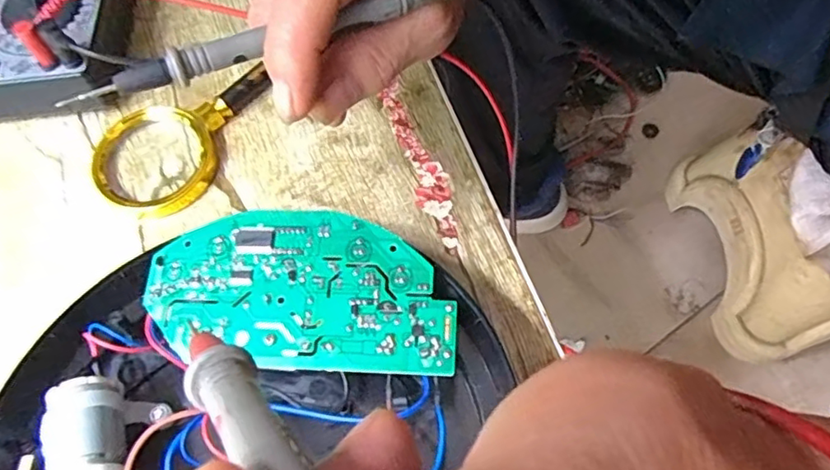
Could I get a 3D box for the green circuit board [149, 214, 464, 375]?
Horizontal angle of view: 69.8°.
[{"bbox_3d":[-0.053,0.024,0.273,0.139,0.014,0.071,2,63,2],"label":"green circuit board"}]

